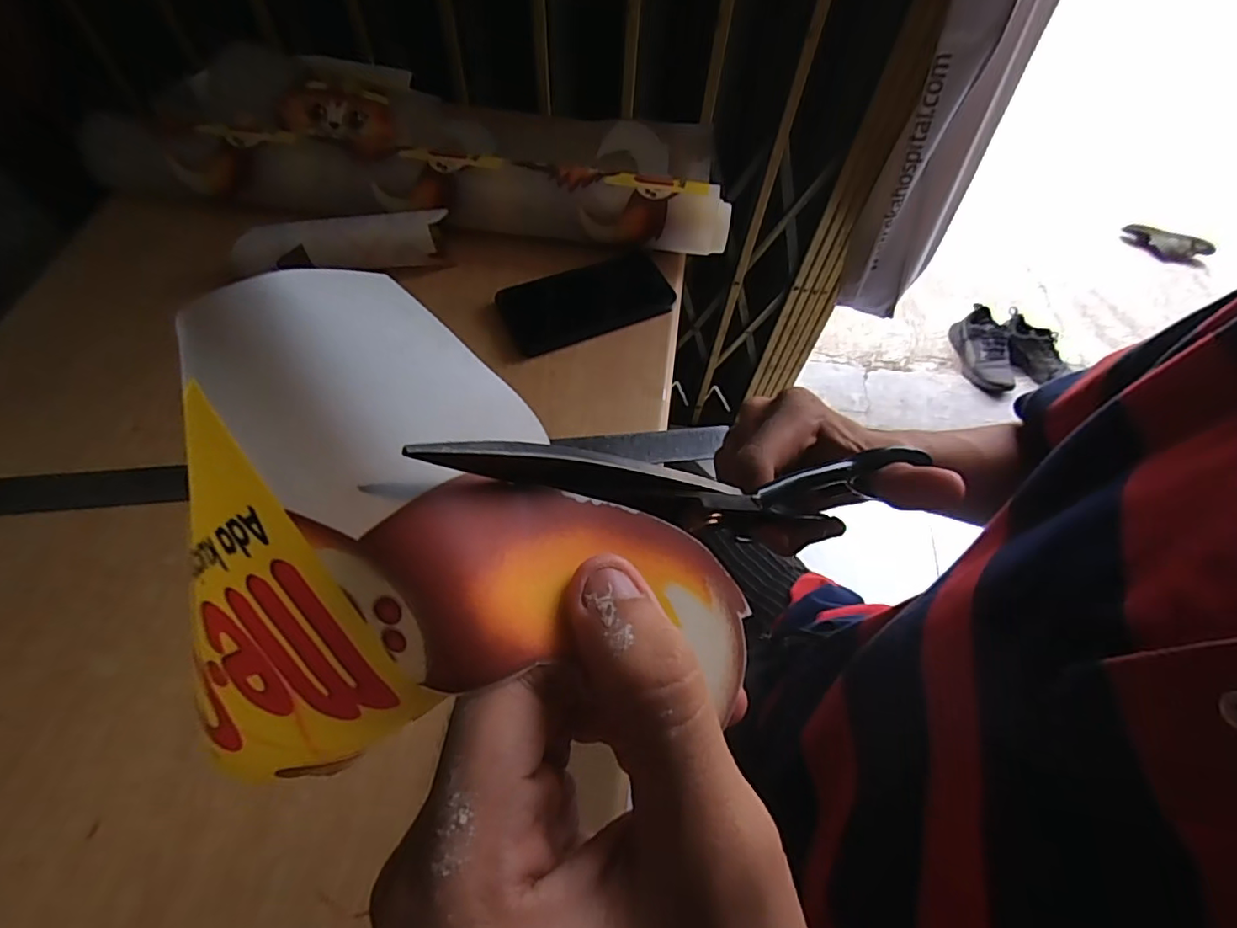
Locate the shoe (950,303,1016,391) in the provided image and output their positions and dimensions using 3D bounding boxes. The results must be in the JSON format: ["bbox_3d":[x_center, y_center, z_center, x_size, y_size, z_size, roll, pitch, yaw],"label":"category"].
[{"bbox_3d":[1.016,-0.317,1.547,0.124,0.086,0.267,9,60,2],"label":"shoe"}]

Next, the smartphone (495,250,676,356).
[{"bbox_3d":[-0.030,-0.151,0.515,0.152,0.016,0.075,-21,62,-15],"label":"smartphone"}]

